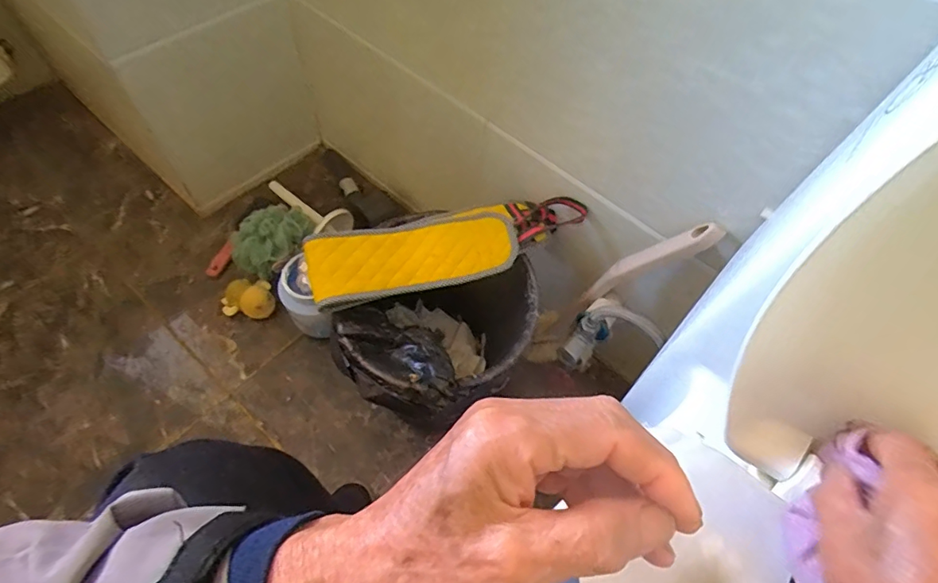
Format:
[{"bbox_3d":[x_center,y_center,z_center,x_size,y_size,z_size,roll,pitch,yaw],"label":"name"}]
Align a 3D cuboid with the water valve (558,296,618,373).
[{"bbox_3d":[0.153,0.045,0.615,0.046,0.070,0.098,36,64,15],"label":"water valve"}]

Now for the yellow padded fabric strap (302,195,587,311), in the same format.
[{"bbox_3d":[-0.022,-0.062,0.611,0.341,0.034,0.104,-16,63,-12],"label":"yellow padded fabric strap"}]

